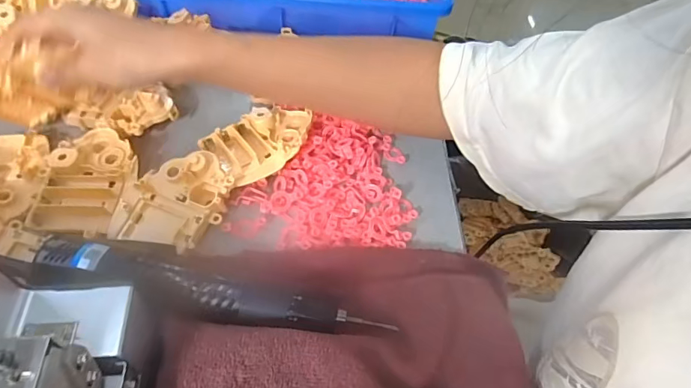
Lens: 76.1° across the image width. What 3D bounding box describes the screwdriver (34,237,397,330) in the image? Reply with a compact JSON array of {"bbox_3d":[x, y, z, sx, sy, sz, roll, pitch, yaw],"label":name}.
[{"bbox_3d":[-0.086,0.064,0.294,0.227,0.037,0.027,10,53,1],"label":"screwdriver"}]

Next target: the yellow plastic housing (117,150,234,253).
[{"bbox_3d":[-0.130,0.003,0.342,0.067,0.030,0.074,13,53,4],"label":"yellow plastic housing"}]

